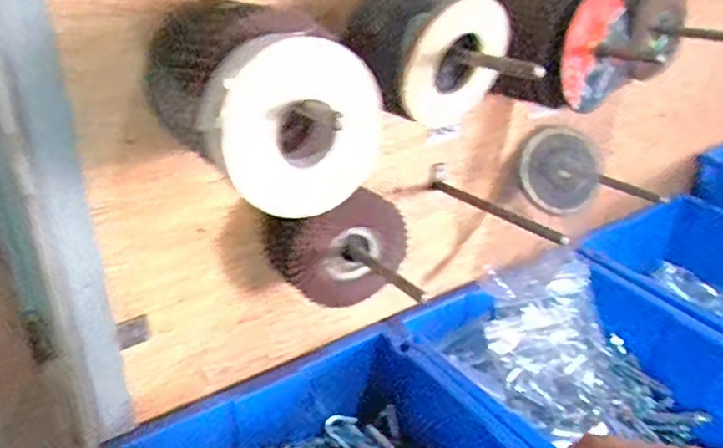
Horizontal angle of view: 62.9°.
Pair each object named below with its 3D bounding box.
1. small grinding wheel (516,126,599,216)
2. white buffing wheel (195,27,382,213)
[{"bbox_3d":[0.215,-0.058,0.645,0.088,0.084,0.015,42,7,-5],"label":"small grinding wheel"},{"bbox_3d":[-0.034,-0.055,0.328,0.104,0.092,0.021,-18,35,-33],"label":"white buffing wheel"}]

